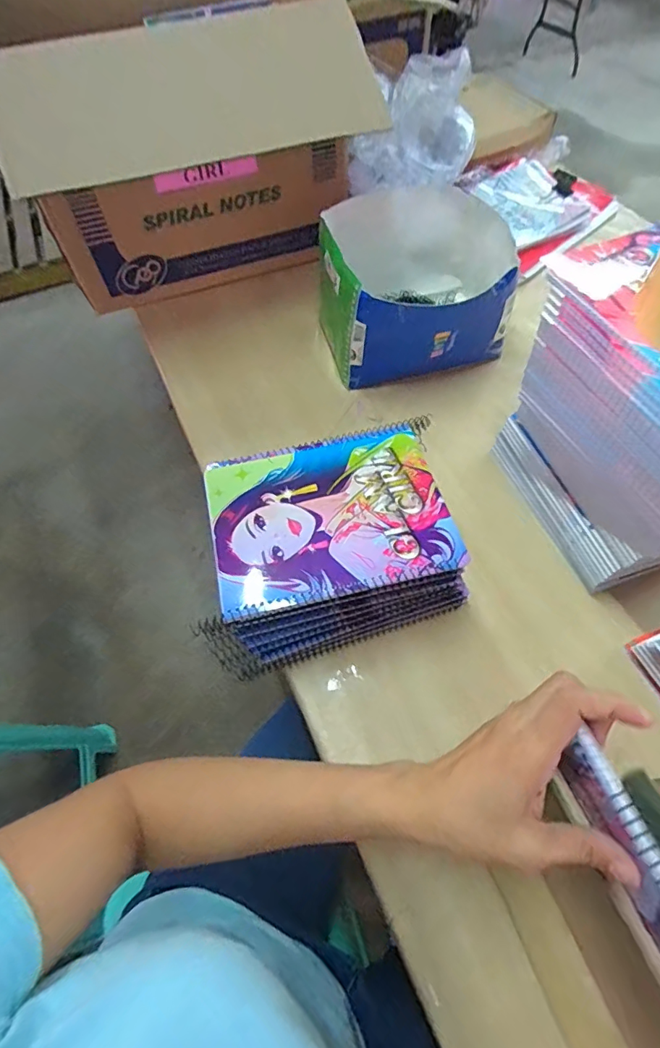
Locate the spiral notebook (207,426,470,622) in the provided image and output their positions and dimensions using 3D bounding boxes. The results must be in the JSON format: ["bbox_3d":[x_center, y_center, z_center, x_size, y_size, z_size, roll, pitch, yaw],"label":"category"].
[{"bbox_3d":[-0.001,-0.013,0.414,0.195,0.012,0.156,-13,60,-5],"label":"spiral notebook"}]

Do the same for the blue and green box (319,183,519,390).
[{"bbox_3d":[0.112,-0.297,0.609,0.232,0.125,0.212,-13,60,-5],"label":"blue and green box"}]

